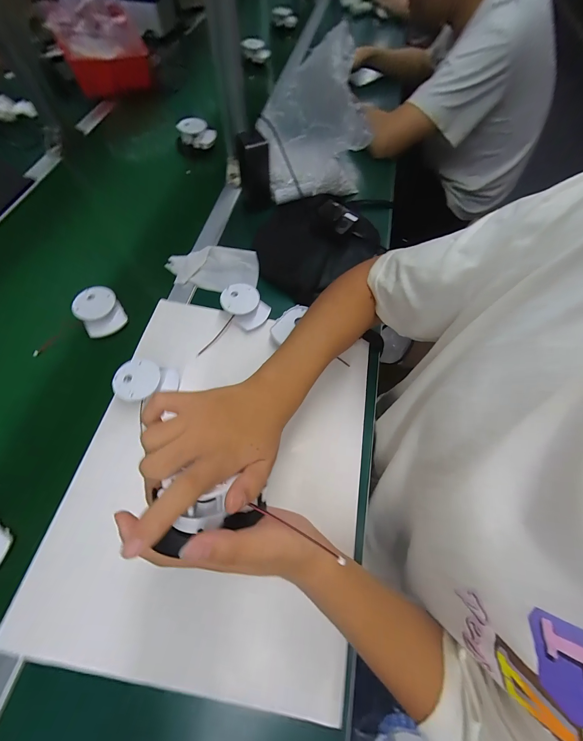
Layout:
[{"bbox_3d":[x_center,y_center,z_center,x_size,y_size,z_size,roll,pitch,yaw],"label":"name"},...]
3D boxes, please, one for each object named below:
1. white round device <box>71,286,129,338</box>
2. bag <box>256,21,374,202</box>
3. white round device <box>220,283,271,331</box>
[{"bbox_3d":[-0.317,-0.099,0.474,0.064,0.030,0.080,-32,70,-16],"label":"white round device"},{"bbox_3d":[0.045,-0.462,0.566,0.204,0.210,0.203,1,65,-3],"label":"bag"},{"bbox_3d":[-0.080,-0.111,0.491,0.064,0.030,0.079,-39,73,-19],"label":"white round device"}]

